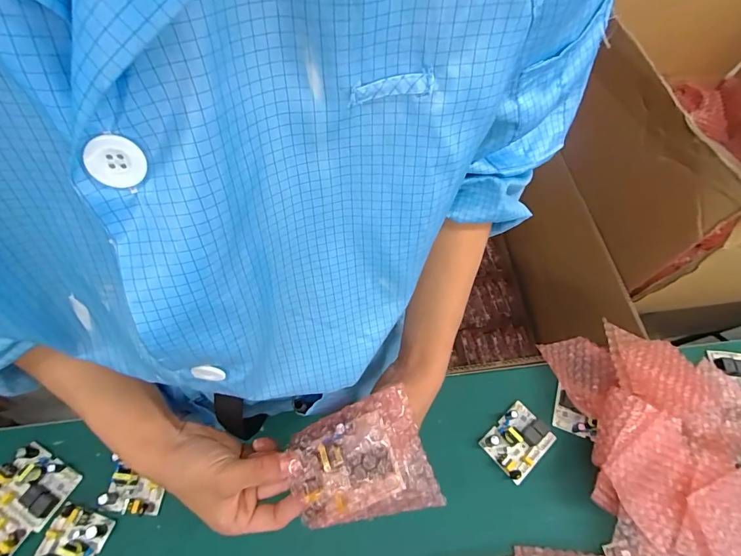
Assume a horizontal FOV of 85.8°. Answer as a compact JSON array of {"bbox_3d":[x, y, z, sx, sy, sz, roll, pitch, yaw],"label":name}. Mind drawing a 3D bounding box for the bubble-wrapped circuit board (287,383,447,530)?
[{"bbox_3d":[-0.010,0.144,0.309,0.105,0.018,0.086,-19,78,8],"label":"bubble-wrapped circuit board"}]

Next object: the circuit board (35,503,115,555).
[{"bbox_3d":[-0.323,0.290,0.419,0.056,0.029,0.082,16,64,5],"label":"circuit board"}]

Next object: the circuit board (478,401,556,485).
[{"bbox_3d":[0.185,0.201,0.494,0.078,0.021,0.060,-37,71,-19],"label":"circuit board"}]

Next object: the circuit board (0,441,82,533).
[{"bbox_3d":[-0.383,0.231,0.446,0.084,0.018,0.061,28,66,11],"label":"circuit board"}]

